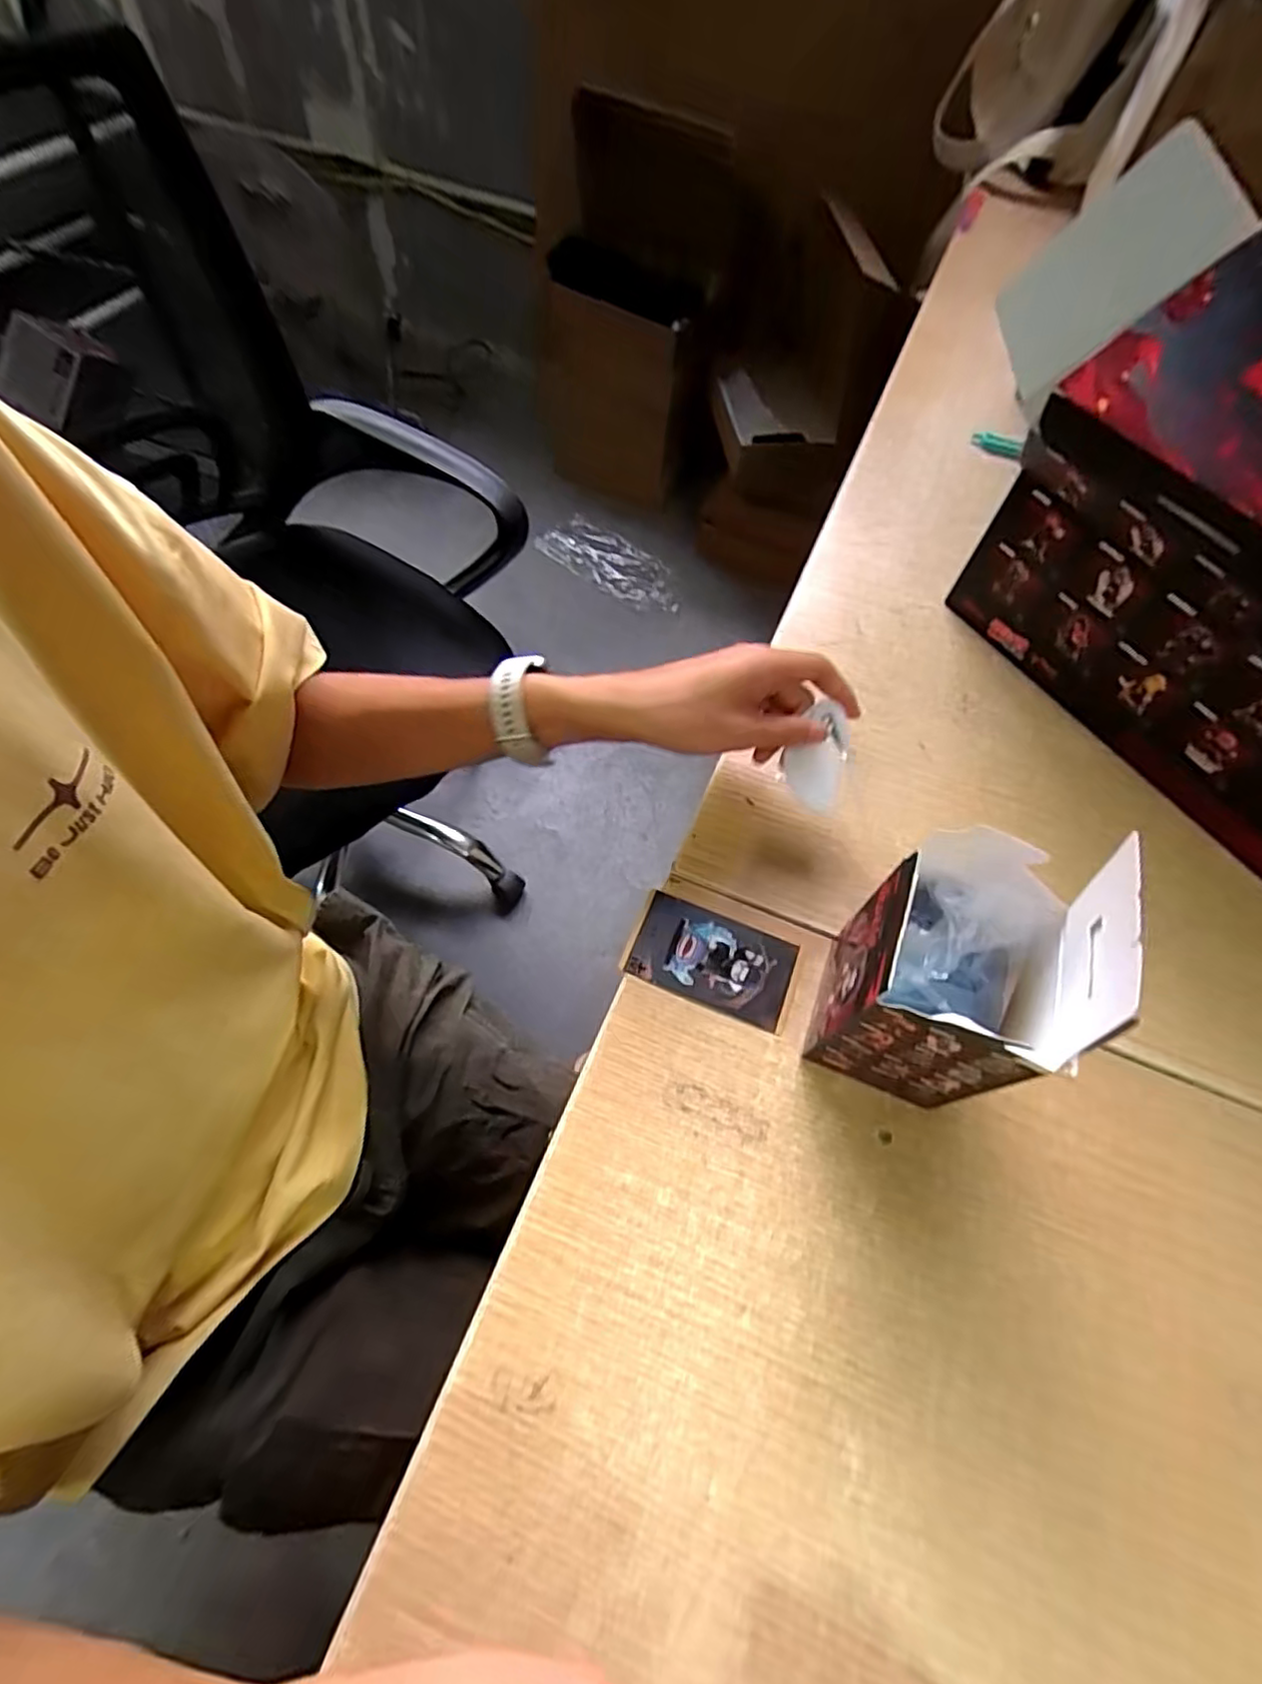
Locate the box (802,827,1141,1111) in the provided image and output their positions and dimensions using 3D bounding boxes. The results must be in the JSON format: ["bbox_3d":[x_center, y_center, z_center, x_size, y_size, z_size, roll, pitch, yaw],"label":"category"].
[{"bbox_3d":[0.148,0.070,0.325,0.090,0.155,0.087,25,63,8],"label":"box"}]

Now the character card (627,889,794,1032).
[{"bbox_3d":[0.050,0.072,0.413,0.096,0.005,0.059,21,64,6],"label":"character card"}]

